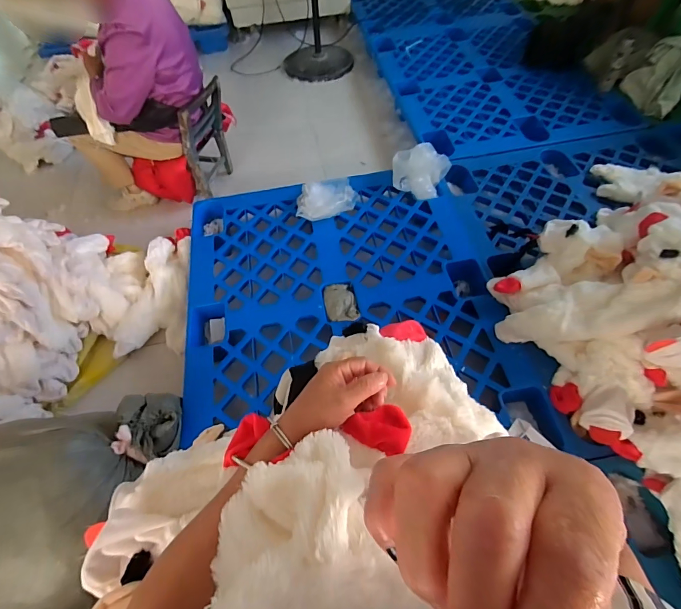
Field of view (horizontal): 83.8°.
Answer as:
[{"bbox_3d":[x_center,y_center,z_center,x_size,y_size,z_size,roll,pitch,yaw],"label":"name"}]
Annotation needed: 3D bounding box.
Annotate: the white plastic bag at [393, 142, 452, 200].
[{"bbox_3d":[0.317,-0.530,1.491,0.220,0.162,0.190,8,57,10],"label":"white plastic bag"}]

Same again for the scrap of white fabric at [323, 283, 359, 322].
[{"bbox_3d":[-0.001,-0.007,1.224,0.096,0.011,0.152,-13,57,-4],"label":"scrap of white fabric"}]

